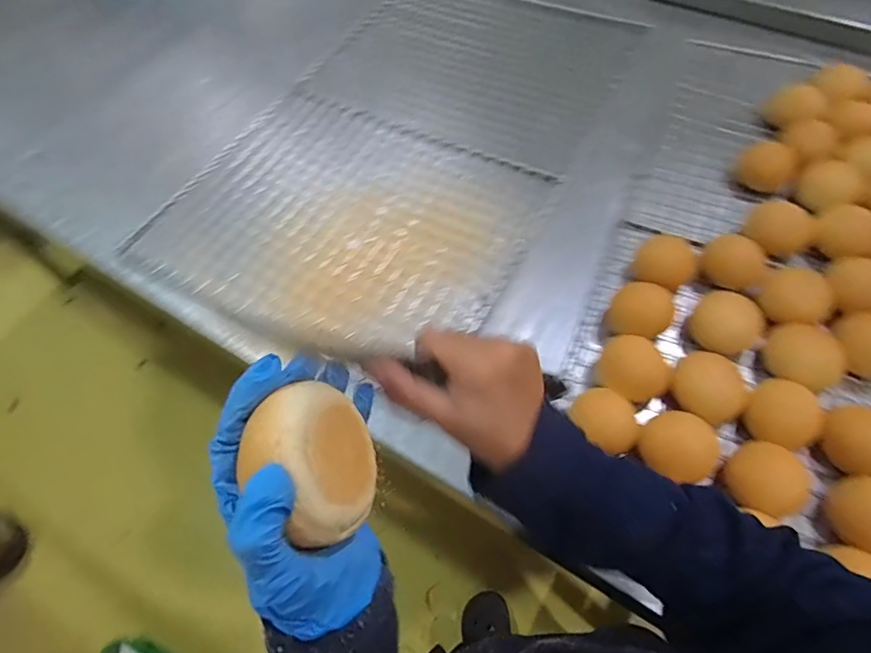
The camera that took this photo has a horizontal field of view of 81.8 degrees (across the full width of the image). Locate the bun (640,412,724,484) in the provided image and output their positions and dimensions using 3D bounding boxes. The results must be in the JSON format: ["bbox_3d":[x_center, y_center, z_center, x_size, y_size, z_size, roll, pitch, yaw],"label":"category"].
[{"bbox_3d":[0.274,0.135,0.562,0.057,0.065,0.075,-27,63,-13],"label":"bun"}]

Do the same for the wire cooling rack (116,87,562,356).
[{"bbox_3d":[-0.132,-0.173,0.760,0.518,0.028,0.418,25,64,15],"label":"wire cooling rack"}]

